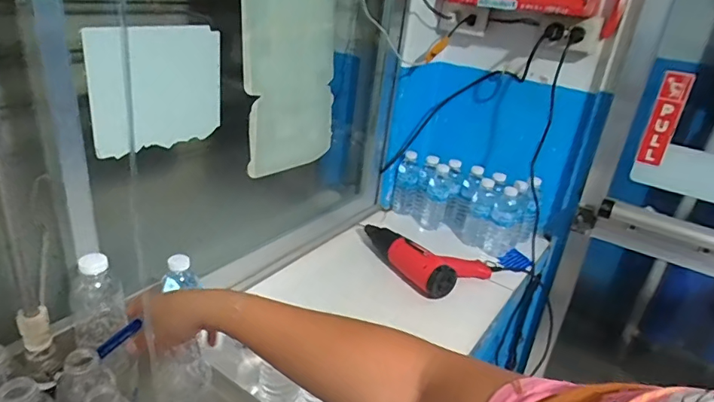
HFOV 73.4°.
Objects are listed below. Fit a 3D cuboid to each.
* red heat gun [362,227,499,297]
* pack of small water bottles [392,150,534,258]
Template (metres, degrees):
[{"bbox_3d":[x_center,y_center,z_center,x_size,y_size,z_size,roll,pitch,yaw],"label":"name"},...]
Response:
[{"bbox_3d":[0.156,0.097,1.088,0.208,0.063,0.262,-12,31,-34],"label":"red heat gun"},{"bbox_3d":[0.267,-0.005,1.219,0.345,0.164,0.124,22,30,29],"label":"pack of small water bottles"}]

